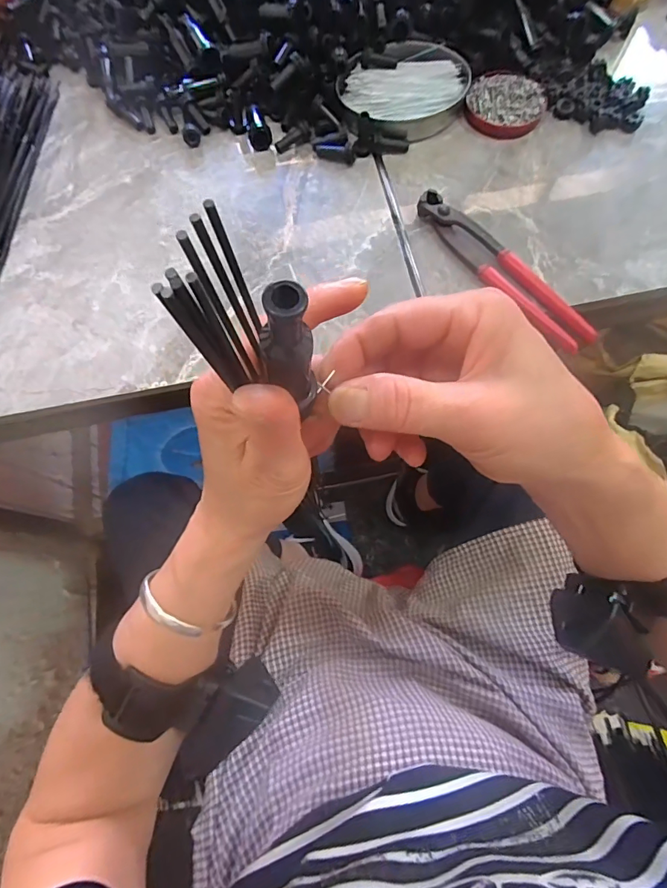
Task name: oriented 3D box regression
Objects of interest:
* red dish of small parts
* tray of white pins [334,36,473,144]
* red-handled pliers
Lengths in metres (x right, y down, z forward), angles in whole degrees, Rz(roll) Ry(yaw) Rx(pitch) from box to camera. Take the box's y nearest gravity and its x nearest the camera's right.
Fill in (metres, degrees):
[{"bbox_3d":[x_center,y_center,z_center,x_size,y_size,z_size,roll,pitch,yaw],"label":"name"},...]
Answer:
[{"bbox_3d":[0.180,-0.355,0.463,0.078,0.016,0.072,0,73,1],"label":"red dish of small parts"},{"bbox_3d":[0.076,-0.365,0.459,0.130,0.034,0.098,-18,73,-4],"label":"tray of white pins"},{"bbox_3d":[0.152,-0.160,0.402,0.031,0.018,0.200,-37,76,-10],"label":"red-handled pliers"}]

